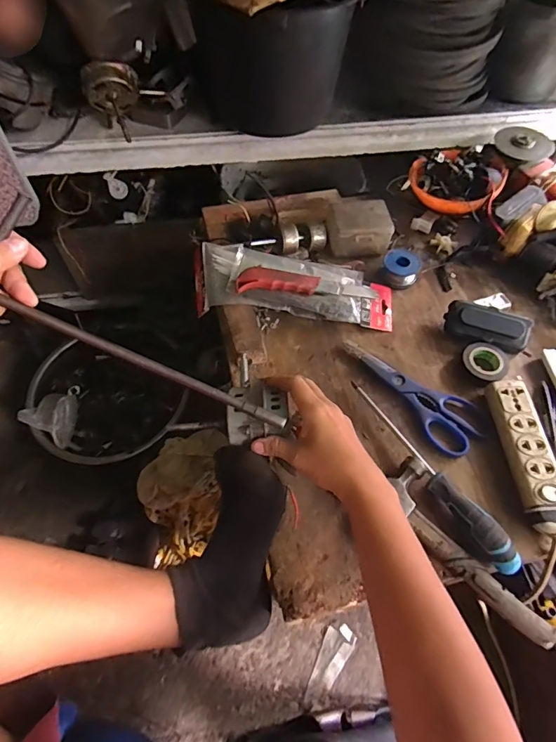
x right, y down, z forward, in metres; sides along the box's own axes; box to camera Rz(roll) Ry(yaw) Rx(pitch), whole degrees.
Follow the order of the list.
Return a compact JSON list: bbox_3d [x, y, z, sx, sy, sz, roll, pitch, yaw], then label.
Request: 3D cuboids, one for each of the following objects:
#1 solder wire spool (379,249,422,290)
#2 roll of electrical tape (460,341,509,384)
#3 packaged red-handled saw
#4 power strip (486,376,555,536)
[{"bbox_3d":[0.185,-0.153,0.655,0.054,0.028,0.057,0,58,0],"label":"solder wire spool"},{"bbox_3d":[0.270,-0.010,0.569,0.048,0.019,0.058,-39,66,-22],"label":"roll of electrical tape"},{"bbox_3d":[0.023,-0.124,0.624,0.286,0.052,0.104,3,58,1],"label":"packaged red-handled saw"},{"bbox_3d":[0.287,0.093,0.501,0.049,0.027,0.179,-2,58,-2],"label":"power strip"}]

